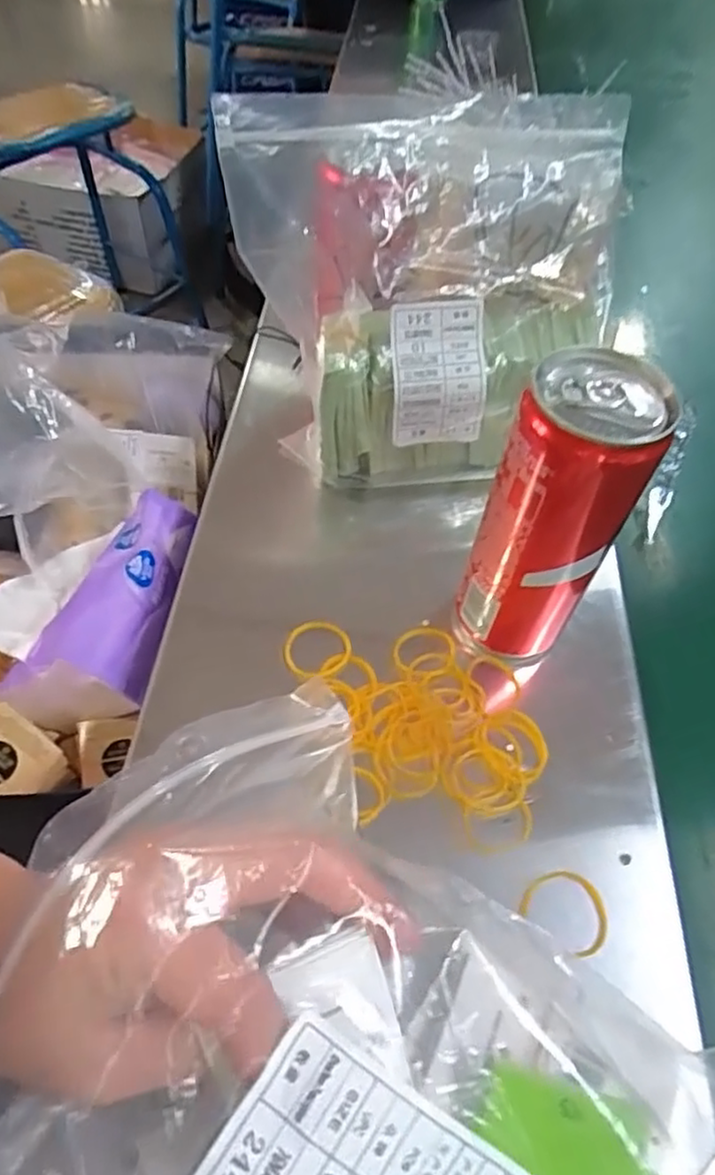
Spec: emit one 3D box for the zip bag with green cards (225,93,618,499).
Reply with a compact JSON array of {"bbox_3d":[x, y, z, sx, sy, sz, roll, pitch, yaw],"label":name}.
[{"bbox_3d":[0.048,-0.159,0.388,0.214,0.199,0.083,-14,15,-10],"label":"zip bag with green cards"}]

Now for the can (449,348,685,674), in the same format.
[{"bbox_3d":[0.084,-0.027,0.300,0.053,0.147,0.049,2,54,-3],"label":"can"}]

